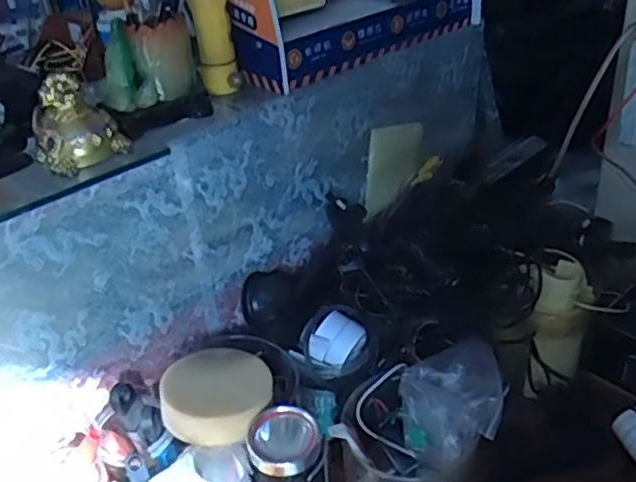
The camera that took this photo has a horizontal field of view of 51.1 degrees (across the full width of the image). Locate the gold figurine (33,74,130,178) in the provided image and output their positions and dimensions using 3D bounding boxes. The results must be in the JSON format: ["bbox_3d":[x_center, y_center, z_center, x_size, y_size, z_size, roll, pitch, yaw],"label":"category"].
[{"bbox_3d":[-0.210,-0.104,0.577,0.073,0.074,0.050,-18,34,-18],"label":"gold figurine"}]

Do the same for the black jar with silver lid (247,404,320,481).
[{"bbox_3d":[-0.024,0.204,0.575,0.063,0.117,0.057,-7,32,-2],"label":"black jar with silver lid"}]

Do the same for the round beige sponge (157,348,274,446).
[{"bbox_3d":[-0.090,0.134,0.600,0.091,0.029,0.096,-4,32,3],"label":"round beige sponge"}]

